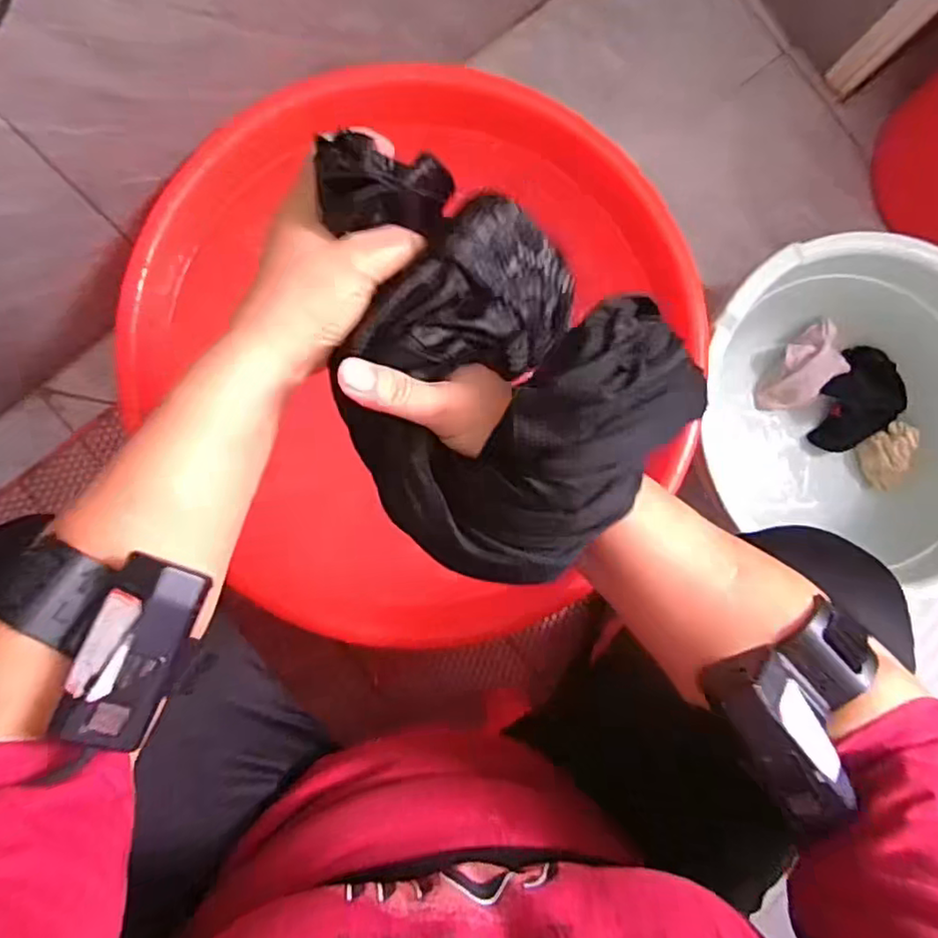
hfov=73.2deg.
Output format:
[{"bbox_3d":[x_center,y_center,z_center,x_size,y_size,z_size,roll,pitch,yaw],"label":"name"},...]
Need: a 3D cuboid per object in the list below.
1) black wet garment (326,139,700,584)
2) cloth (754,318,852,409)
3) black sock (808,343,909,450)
[{"bbox_3d":[-0.001,-0.064,0.290,0.145,0.086,0.212,-35,91,-7],"label":"black wet garment"},{"bbox_3d":[0.409,-0.121,0.770,0.110,0.057,0.071,-34,91,-7],"label":"cloth"},{"bbox_3d":[0.475,-0.078,0.772,0.093,0.026,0.127,33,102,7],"label":"black sock"}]

